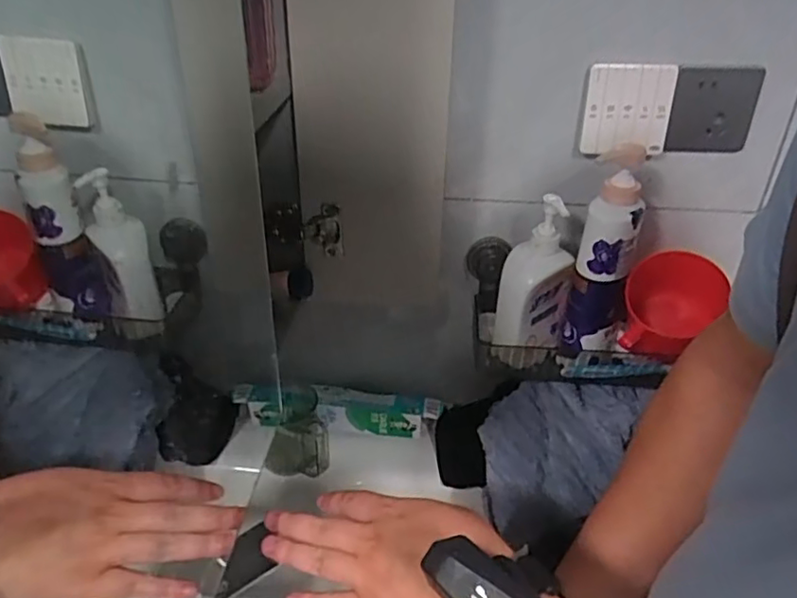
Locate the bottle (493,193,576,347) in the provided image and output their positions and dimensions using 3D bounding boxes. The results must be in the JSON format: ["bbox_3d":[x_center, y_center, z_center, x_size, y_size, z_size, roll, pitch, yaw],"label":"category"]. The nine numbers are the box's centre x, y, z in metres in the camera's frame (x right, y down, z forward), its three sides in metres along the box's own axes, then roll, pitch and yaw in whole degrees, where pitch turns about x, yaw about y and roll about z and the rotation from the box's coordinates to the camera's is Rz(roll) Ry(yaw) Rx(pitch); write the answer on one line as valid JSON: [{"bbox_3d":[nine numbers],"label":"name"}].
[{"bbox_3d":[0.147,-0.024,0.643,0.071,0.169,0.045,10,32,13],"label":"bottle"}]

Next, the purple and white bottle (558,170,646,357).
[{"bbox_3d":[0.213,-0.030,0.626,0.061,0.188,0.042,10,32,13],"label":"purple and white bottle"}]

